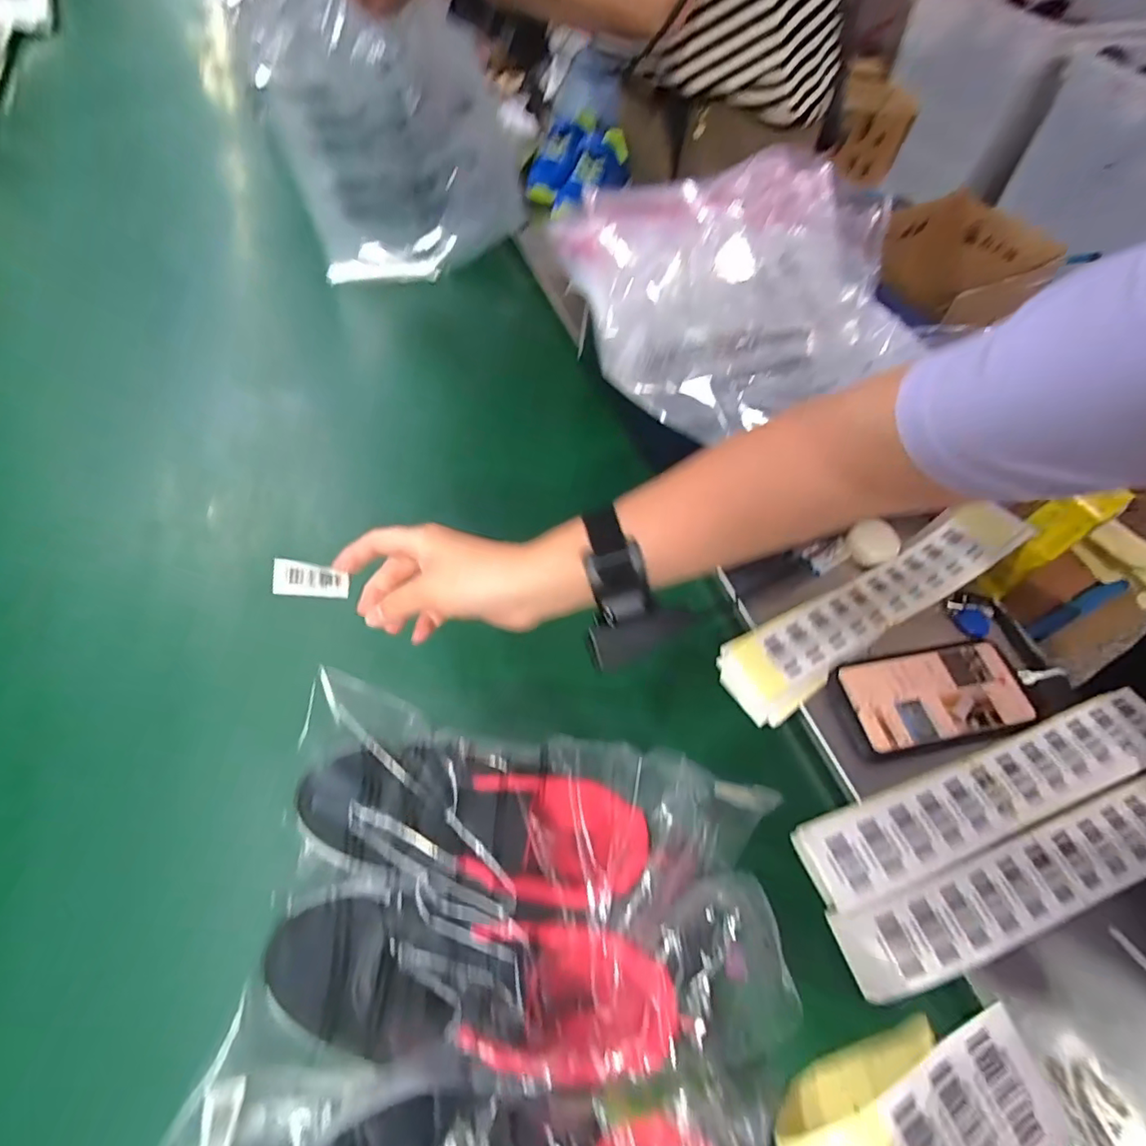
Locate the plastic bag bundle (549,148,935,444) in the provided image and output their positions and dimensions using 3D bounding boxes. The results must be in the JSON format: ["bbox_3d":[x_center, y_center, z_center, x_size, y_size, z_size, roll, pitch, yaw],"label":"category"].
[{"bbox_3d":[0.192,-0.294,0.568,0.359,0.101,0.267,-19,60,-14],"label":"plastic bag bundle"}]

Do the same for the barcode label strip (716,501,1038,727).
[{"bbox_3d":[0.278,0.024,0.519,0.323,0.045,0.073,-27,62,-18],"label":"barcode label strip"}]

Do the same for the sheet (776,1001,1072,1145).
[{"bbox_3d":[0.143,0.247,0.256,0.116,0.128,0.045,-18,60,-13],"label":"sheet"}]

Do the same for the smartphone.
[{"bbox_3d":[0.306,0.103,0.476,0.162,0.008,0.079,-9,58,-8],"label":"smartphone"}]

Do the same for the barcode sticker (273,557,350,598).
[{"bbox_3d":[-0.191,0.006,0.411,0.051,0.026,0.006,8,16,-26],"label":"barcode sticker"}]

